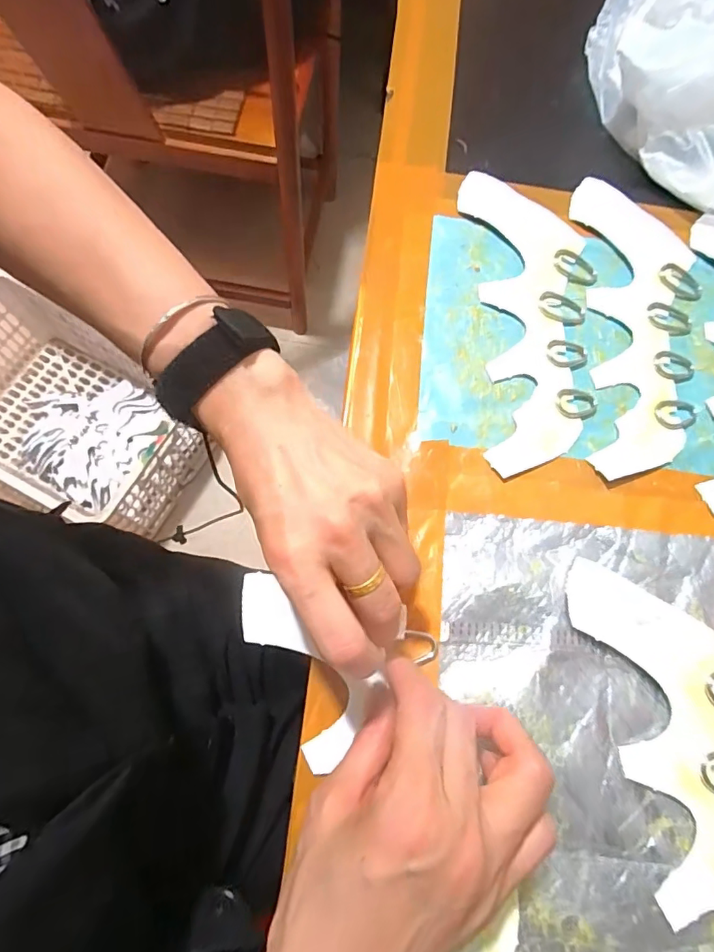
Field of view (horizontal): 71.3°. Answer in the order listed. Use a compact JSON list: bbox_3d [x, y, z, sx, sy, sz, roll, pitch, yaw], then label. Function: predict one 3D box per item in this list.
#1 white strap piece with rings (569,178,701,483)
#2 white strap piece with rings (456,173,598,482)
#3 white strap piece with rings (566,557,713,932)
[{"bbox_3d":[0.193,-0.103,0.337,0.080,0.005,0.221,5,72,-1],"label":"white strap piece with rings"},{"bbox_3d":[0.120,-0.108,0.333,0.083,0.004,0.220,-1,72,-2],"label":"white strap piece with rings"},{"bbox_3d":[0.172,0.155,0.249,0.082,0.010,0.220,-6,73,-4],"label":"white strap piece with rings"}]

